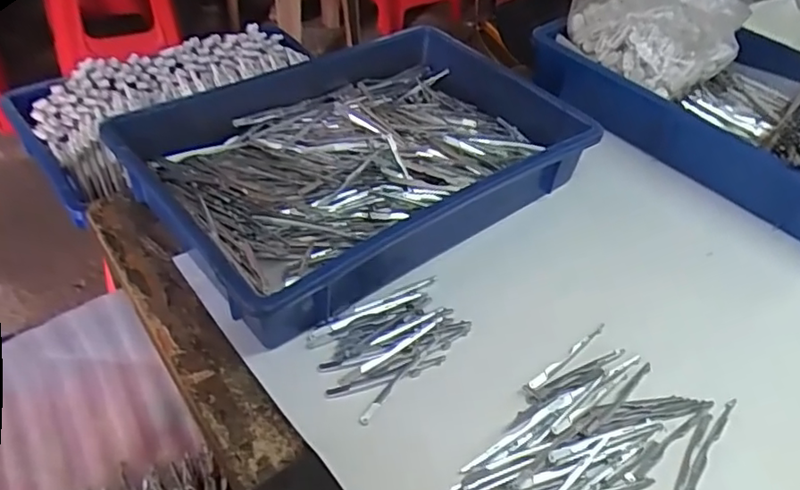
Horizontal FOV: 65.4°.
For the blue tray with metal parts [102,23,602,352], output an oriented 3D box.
[{"bbox_3d":[-0.036,-0.102,0.646,0.432,0.070,0.315,-27,53,-30],"label":"blue tray with metal parts"}]

